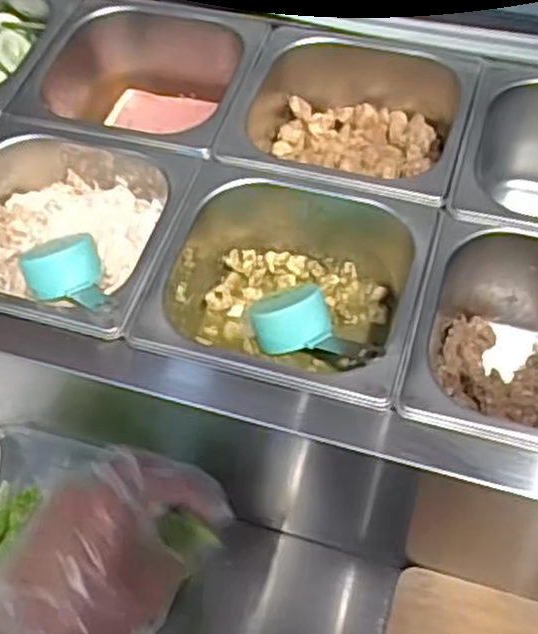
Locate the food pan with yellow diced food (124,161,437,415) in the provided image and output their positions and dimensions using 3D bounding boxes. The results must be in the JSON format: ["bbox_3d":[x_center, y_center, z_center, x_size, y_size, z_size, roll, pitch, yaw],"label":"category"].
[{"bbox_3d":[0.014,-0.011,0.542,0.172,0.089,0.158,13,51,12],"label":"food pan with yellow diced food"}]

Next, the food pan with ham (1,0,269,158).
[{"bbox_3d":[-0.100,-0.189,0.669,0.183,0.094,0.167,16,52,14],"label":"food pan with ham"}]

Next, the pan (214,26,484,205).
[{"bbox_3d":[0.067,-0.148,0.628,0.176,0.088,0.175,12,51,11],"label":"pan"}]

